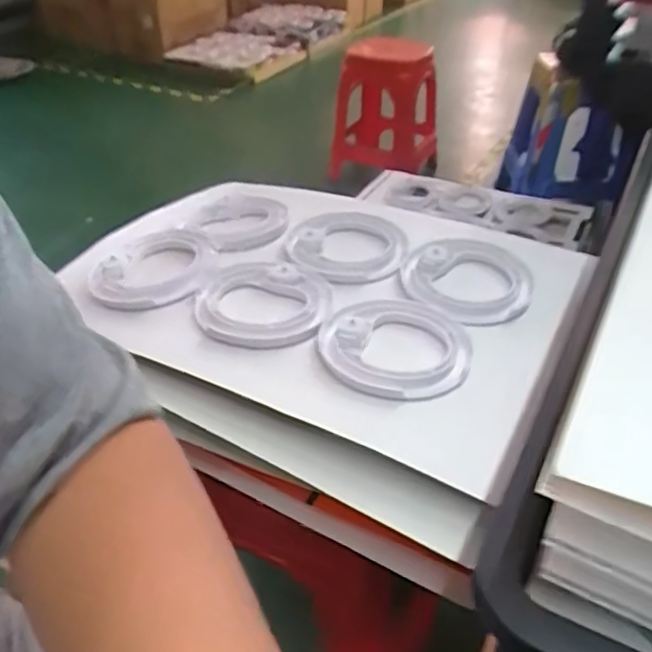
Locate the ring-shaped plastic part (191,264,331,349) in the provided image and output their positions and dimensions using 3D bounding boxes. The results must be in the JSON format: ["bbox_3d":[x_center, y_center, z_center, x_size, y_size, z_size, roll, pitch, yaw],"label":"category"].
[{"bbox_3d":[-0.062,-0.027,0.604,0.126,0.012,0.139,2,38,4],"label":"ring-shaped plastic part"}]

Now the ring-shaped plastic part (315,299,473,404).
[{"bbox_3d":[0.063,0.012,0.553,0.132,0.016,0.133,-1,38,0],"label":"ring-shaped plastic part"}]

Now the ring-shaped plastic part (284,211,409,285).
[{"bbox_3d":[0.026,-0.093,0.691,0.125,0.024,0.142,13,40,17],"label":"ring-shaped plastic part"}]

